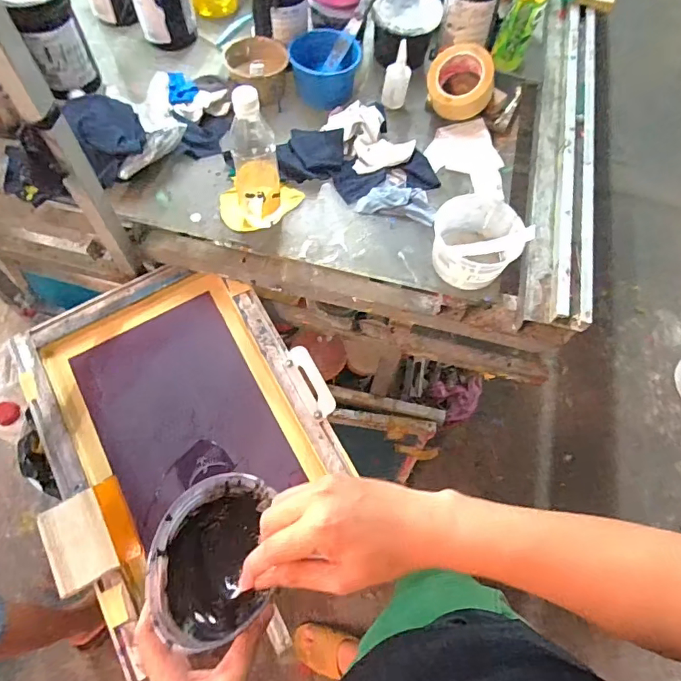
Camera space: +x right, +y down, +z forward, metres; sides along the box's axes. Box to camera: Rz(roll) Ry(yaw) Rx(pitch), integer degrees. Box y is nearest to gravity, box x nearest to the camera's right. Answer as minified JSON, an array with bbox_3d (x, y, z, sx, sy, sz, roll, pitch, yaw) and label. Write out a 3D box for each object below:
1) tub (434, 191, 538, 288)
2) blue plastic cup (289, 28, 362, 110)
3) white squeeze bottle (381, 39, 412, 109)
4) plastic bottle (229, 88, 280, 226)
[{"bbox_3d":[0.196,-0.147,0.708,0.119,0.091,0.125,1,64,-3],"label":"tub"},{"bbox_3d":[-0.027,-0.492,0.861,0.120,0.070,0.126,1,64,-3],"label":"blue plastic cup"},{"bbox_3d":[0.104,-0.474,0.855,0.043,0.100,0.039,-17,66,-11],"label":"white squeeze bottle"},{"bbox_3d":[-0.120,-0.247,0.673,0.064,0.210,0.054,-6,64,-6],"label":"plastic bottle"}]

